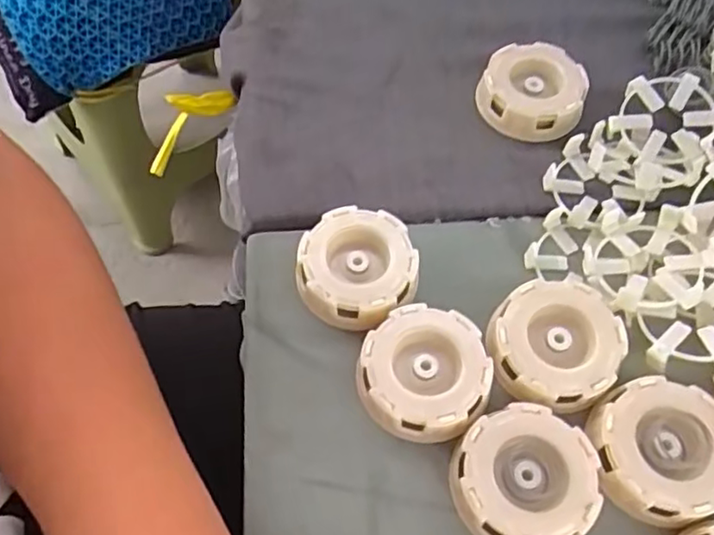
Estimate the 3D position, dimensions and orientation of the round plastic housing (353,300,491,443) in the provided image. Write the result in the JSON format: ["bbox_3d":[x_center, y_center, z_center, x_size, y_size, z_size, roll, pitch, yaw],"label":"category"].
[{"bbox_3d":[0.031,0.050,0.302,0.059,0.023,0.058,1,61,-1],"label":"round plastic housing"}]

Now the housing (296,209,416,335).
[{"bbox_3d":[0.000,-0.001,0.325,0.058,0.026,0.058,1,61,-1],"label":"housing"}]

